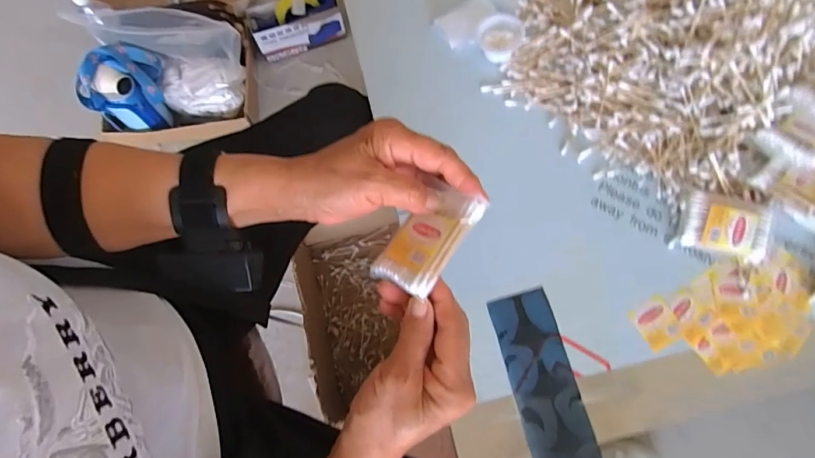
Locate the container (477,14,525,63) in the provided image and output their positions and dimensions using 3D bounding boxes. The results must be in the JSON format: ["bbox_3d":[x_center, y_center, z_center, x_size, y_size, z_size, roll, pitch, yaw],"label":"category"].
[{"bbox_3d":[0.107,-0.220,0.506,0.051,0.023,0.050,-1,72,2],"label":"container"}]

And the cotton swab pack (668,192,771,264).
[{"bbox_3d":[0.310,-0.002,0.433,0.077,0.029,0.052,13,73,6],"label":"cotton swab pack"}]

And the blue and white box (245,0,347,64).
[{"bbox_3d":[-0.266,-0.491,1.037,0.222,0.119,0.077,-20,72,-4],"label":"blue and white box"}]

